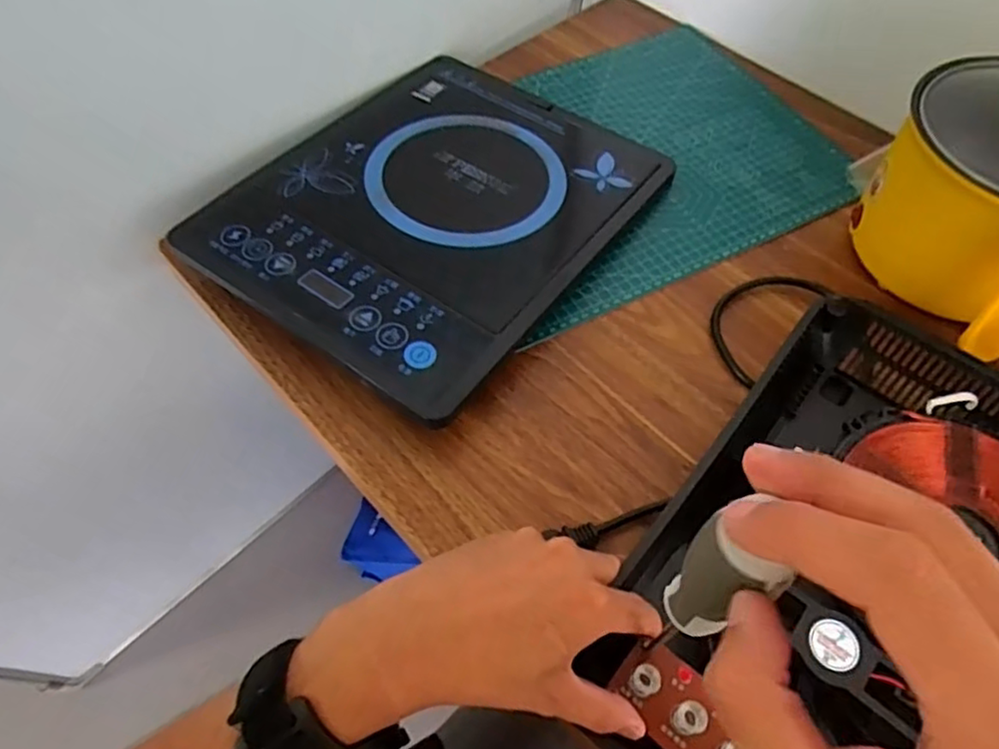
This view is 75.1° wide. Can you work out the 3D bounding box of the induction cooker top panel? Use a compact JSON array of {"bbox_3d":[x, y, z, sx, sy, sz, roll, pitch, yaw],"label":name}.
[{"bbox_3d":[-0.049,-0.154,0.561,0.292,0.035,0.367,32,61,18],"label":"induction cooker top panel"}]

